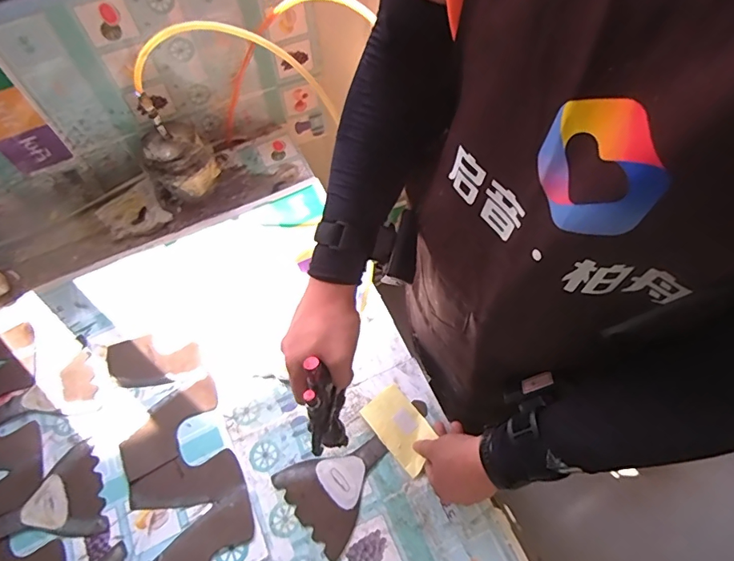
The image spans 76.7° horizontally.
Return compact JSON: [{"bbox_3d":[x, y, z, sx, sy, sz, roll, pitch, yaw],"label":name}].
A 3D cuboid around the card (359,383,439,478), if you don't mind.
[{"bbox_3d":[0.046,0.197,0.622,0.063,0.005,0.107,-38,66,-16],"label":"card"}]

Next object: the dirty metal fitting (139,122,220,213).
[{"bbox_3d":[-0.313,-0.187,0.769,0.102,0.124,0.089,-38,66,-17],"label":"dirty metal fitting"}]

